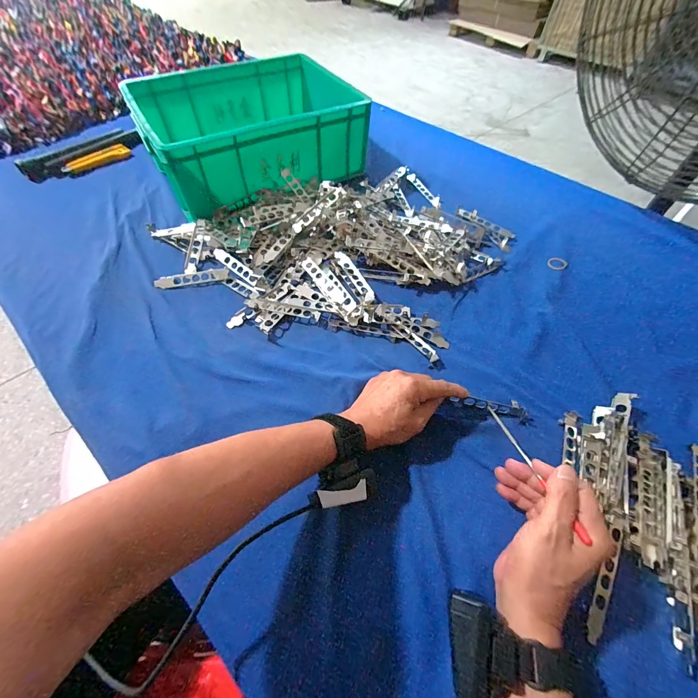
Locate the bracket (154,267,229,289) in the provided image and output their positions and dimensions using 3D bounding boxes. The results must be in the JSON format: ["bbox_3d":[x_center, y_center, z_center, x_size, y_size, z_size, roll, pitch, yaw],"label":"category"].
[{"bbox_3d":[-0.261,-0.117,0.546,0.118,0.010,0.026,-10,58,-8],"label":"bracket"}]

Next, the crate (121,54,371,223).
[{"bbox_3d":[-0.187,-0.469,0.692,0.431,0.132,0.301,-27,62,-18],"label":"crate"}]

